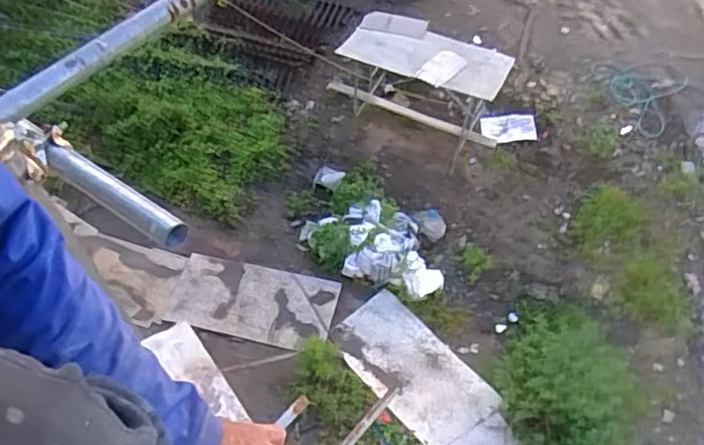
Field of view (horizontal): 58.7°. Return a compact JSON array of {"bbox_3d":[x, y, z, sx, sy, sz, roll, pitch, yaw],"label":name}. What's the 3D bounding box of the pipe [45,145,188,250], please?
[{"bbox_3d":[-0.375,-0.043,0.987,0.286,0.042,0.050,28,57,20],"label":"pipe"}]

